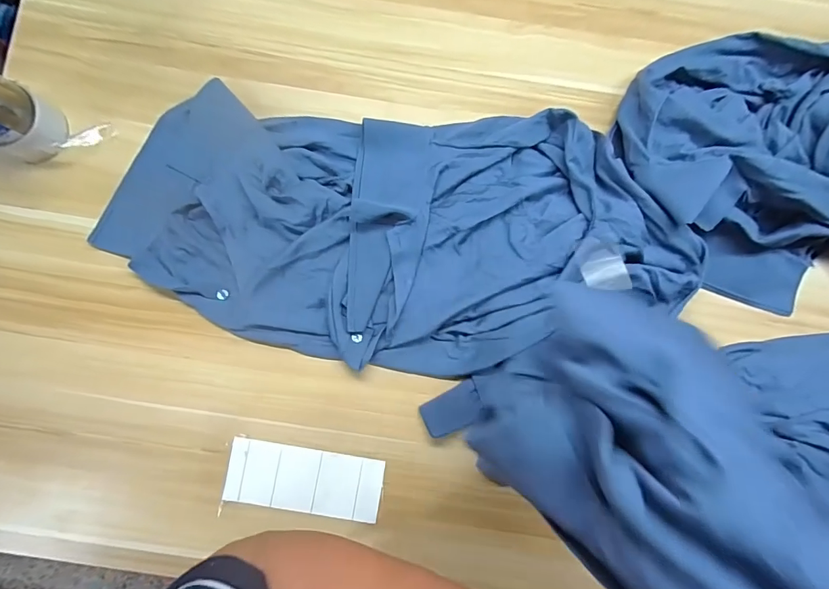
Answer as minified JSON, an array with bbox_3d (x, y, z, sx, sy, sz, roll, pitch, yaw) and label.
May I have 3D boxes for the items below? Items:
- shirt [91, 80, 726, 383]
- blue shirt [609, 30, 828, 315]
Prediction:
[{"bbox_3d":[-0.023,-0.076,0.514,0.692,0.058,0.313,6,85,0],"label":"shirt"},{"bbox_3d":[0.500,-0.173,0.511,0.482,0.096,0.355,-12,86,-1],"label":"blue shirt"}]

